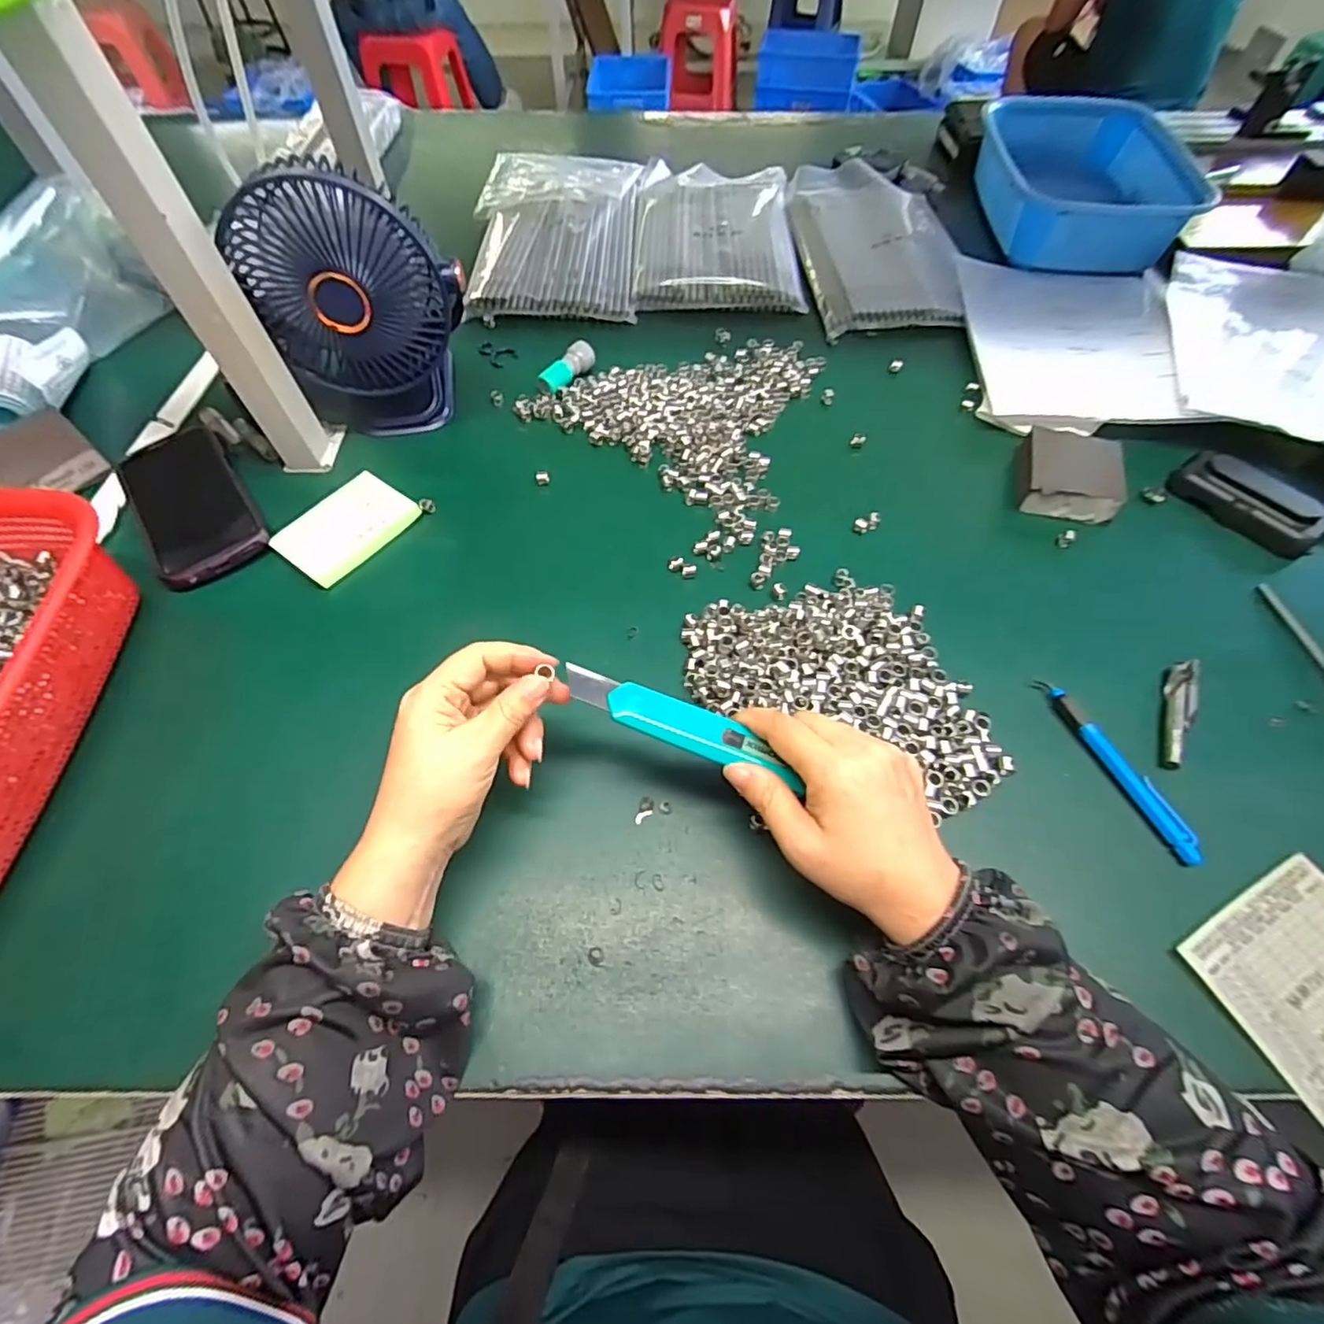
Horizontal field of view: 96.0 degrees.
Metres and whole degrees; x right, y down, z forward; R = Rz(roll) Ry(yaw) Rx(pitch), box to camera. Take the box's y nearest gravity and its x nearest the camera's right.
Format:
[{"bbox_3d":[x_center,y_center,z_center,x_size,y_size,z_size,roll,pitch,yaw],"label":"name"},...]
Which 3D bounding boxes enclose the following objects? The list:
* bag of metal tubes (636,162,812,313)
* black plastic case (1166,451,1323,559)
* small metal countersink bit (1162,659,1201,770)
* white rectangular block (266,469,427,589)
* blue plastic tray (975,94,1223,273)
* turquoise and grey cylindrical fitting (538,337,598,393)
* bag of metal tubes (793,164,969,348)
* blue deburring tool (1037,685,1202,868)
[{"bbox_3d":[0.063,-0.510,0.704,0.179,0.021,0.313,1,58,1],"label":"bag of metal tubes"},{"bbox_3d":[0.462,-0.129,0.465,0.103,0.026,0.043,39,66,22],"label":"black plastic case"},{"bbox_3d":[0.329,0.030,0.378,0.013,0.013,0.087,27,62,17],"label":"small metal countersink bit"},{"bbox_3d":[-0.241,-0.103,0.457,0.062,0.016,0.093,33,64,20],"label":"white rectangular block"},{"bbox_3d":[0.488,-0.555,0.694,0.220,0.073,0.292,7,59,5],"label":"blue plastic tray"},{"bbox_3d":[-0.088,-0.276,0.557,0.022,0.021,0.060,36,65,21],"label":"turquoise and grey cylindrical fitting"},{"bbox_3d":[0.241,-0.486,0.684,0.169,0.027,0.331,0,59,0],"label":"bag of metal tubes"},{"bbox_3d":[0.274,0.060,0.357,0.009,0.012,0.122,-18,59,-10],"label":"blue deburring tool"}]

